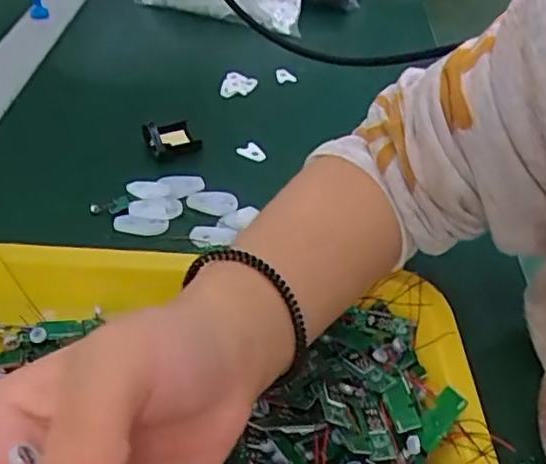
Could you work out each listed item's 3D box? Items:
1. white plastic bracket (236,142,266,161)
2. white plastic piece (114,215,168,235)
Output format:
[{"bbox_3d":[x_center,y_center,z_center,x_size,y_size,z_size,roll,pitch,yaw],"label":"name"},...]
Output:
[{"bbox_3d":[-0.018,-0.065,0.497,0.024,0.016,0.006,2,41,-5],"label":"white plastic bracket"},{"bbox_3d":[-0.090,-0.004,0.413,0.037,0.006,0.014,10,41,5],"label":"white plastic piece"}]

